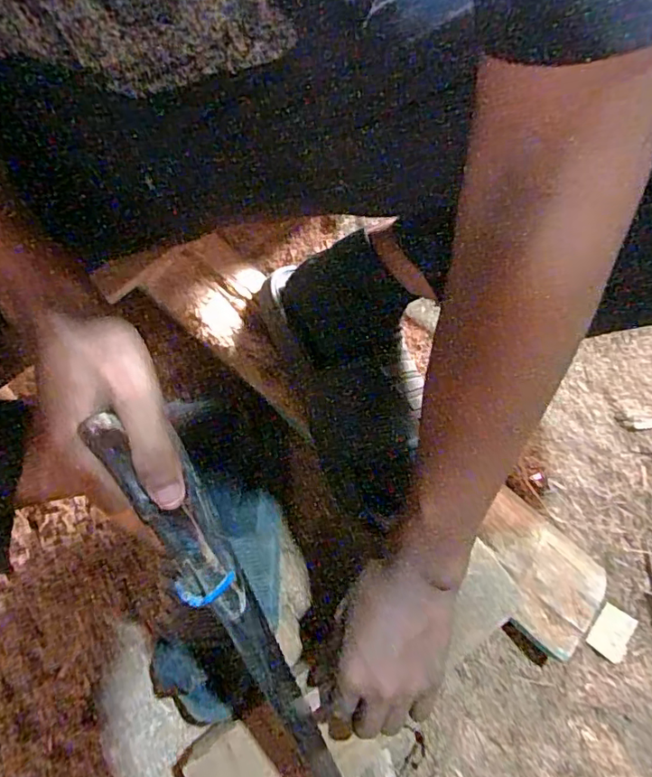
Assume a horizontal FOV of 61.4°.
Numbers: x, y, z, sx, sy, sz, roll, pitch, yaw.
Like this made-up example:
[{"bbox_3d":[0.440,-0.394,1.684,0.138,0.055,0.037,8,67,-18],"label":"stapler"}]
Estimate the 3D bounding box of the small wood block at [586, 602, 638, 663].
[{"bbox_3d":[0.258,0.220,0.495,0.034,0.005,0.042,37,79,6],"label":"small wood block"}]

